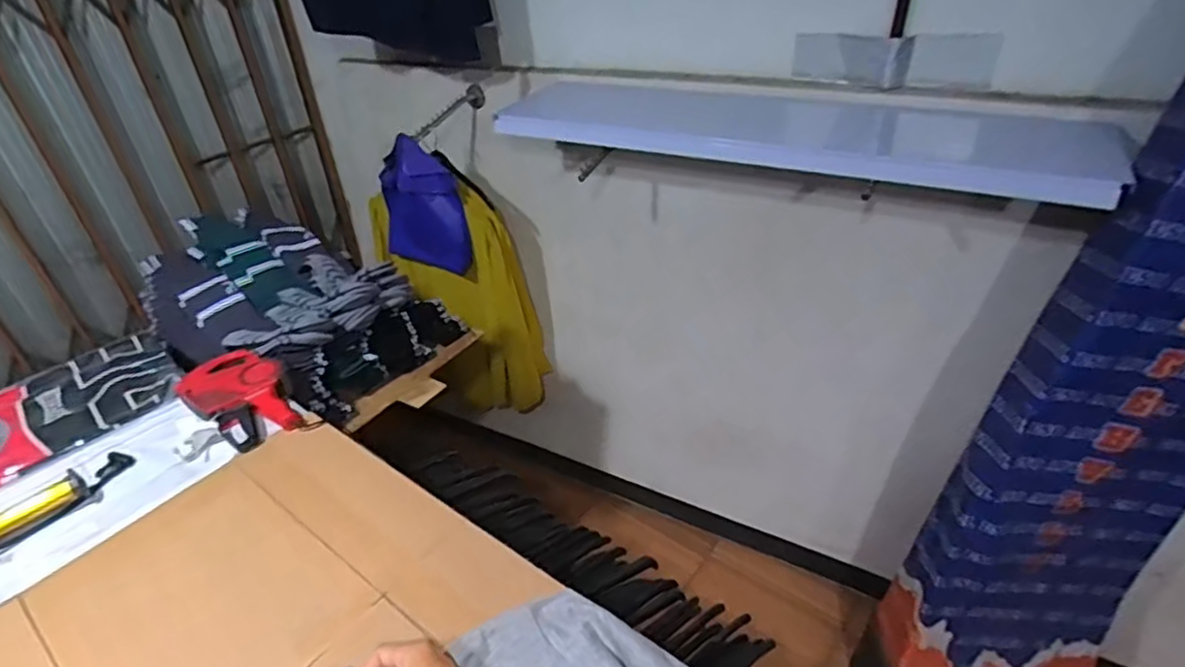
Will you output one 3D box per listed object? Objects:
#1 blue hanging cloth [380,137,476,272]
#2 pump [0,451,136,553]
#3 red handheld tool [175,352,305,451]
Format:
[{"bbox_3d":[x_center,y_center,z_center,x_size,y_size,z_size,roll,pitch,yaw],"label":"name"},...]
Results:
[{"bbox_3d":[-0.419,-0.317,1.589,0.233,0.320,0.041,13,35,9],"label":"blue hanging cloth"},{"bbox_3d":[-0.734,0.234,0.808,0.053,0.029,0.245,21,44,32],"label":"pump"},{"bbox_3d":[-0.537,0.095,0.959,0.215,0.053,0.127,26,46,36],"label":"red handheld tool"}]

